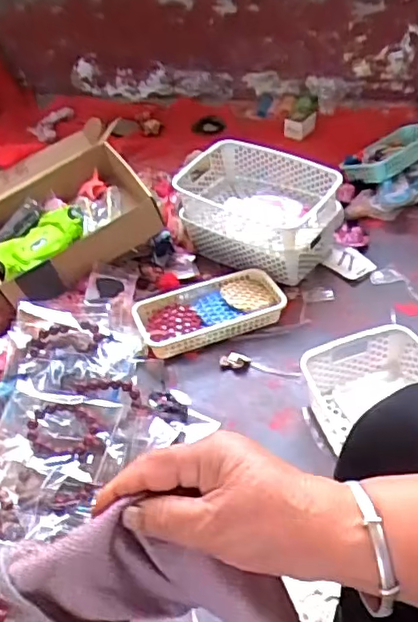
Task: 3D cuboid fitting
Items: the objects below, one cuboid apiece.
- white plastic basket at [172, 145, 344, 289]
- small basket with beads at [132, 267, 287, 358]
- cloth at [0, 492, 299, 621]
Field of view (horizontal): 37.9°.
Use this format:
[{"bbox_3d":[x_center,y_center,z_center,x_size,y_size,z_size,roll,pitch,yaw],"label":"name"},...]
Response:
[{"bbox_3d":[0.091,-0.208,1.221,0.300,0.153,0.208,25,50,29],"label":"white plastic basket"},{"bbox_3d":[0.004,-0.001,1.130,0.277,0.046,0.133,-17,44,-13],"label":"small basket with beads"},{"bbox_3d":[-0.026,0.150,0.313,0.163,0.059,0.050,9,44,11],"label":"cloth"}]

